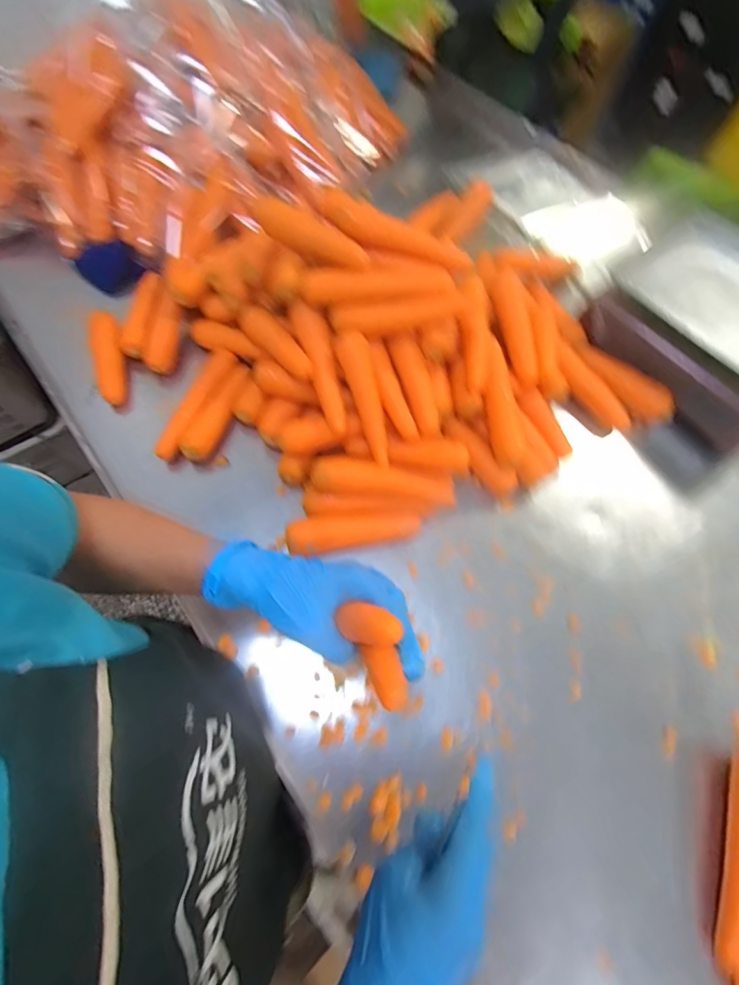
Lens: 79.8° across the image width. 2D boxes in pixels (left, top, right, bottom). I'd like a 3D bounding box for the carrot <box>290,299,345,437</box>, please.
[{"bbox_3d":[-0.061,-0.164,0.581,0.038,0.028,0.170,-17,99,-9],"label":"carrot"}]

